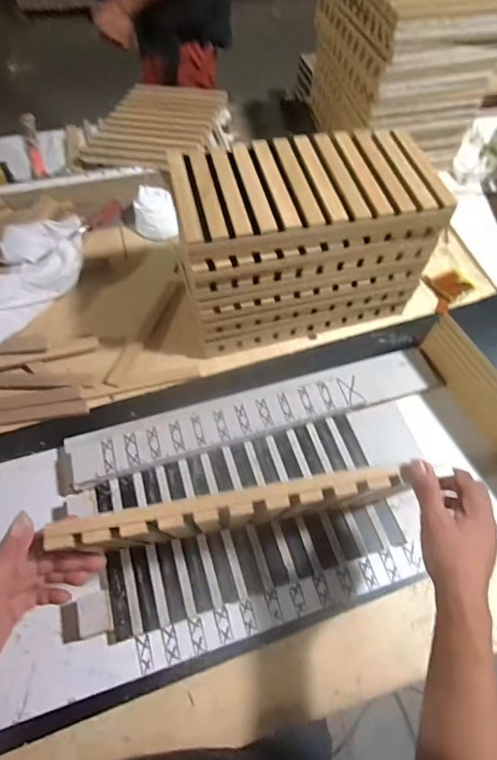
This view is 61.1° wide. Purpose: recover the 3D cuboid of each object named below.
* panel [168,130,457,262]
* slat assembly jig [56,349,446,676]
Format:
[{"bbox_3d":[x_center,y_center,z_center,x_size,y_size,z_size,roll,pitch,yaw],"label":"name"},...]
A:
[{"bbox_3d":[0.079,-0.268,0.580,0.347,0.034,0.181,-11,63,-6],"label":"panel"},{"bbox_3d":[0.042,0.146,0.555,0.606,0.042,0.292,-16,63,-9],"label":"slat assembly jig"}]

